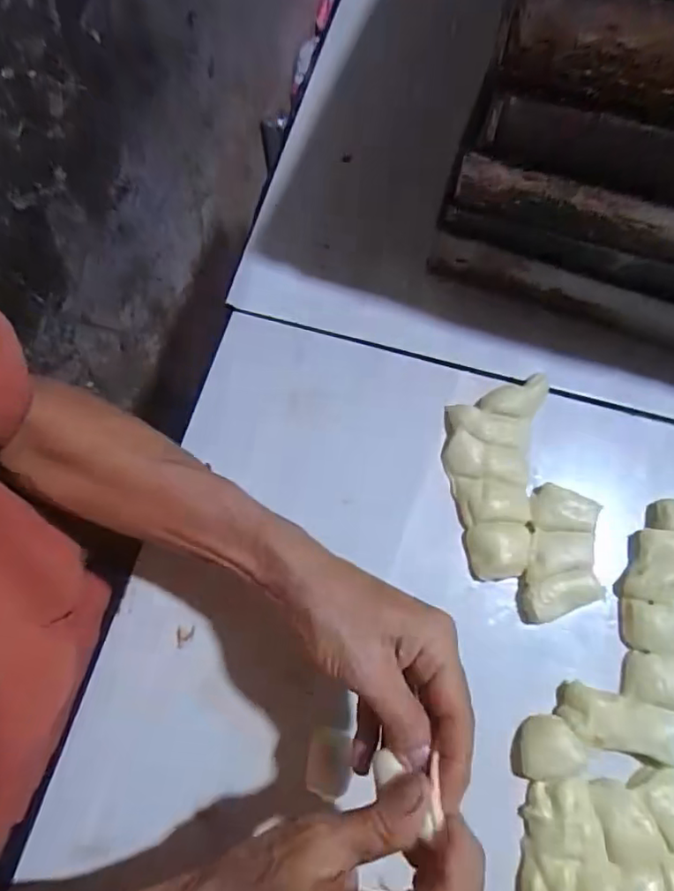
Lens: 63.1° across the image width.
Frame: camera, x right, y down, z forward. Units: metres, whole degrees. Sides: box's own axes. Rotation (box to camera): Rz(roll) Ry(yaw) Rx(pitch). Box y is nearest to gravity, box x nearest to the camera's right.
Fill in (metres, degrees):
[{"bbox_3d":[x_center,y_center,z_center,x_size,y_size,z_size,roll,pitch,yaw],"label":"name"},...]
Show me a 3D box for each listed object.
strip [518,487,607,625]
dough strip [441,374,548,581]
[{"bbox_3d":[0.173,0.085,0.422,0.055,0.016,0.101,10,71,6],"label":"strip"},{"bbox_3d":[0.123,0.019,0.443,0.072,0.019,0.164,11,71,6],"label":"dough strip"}]

